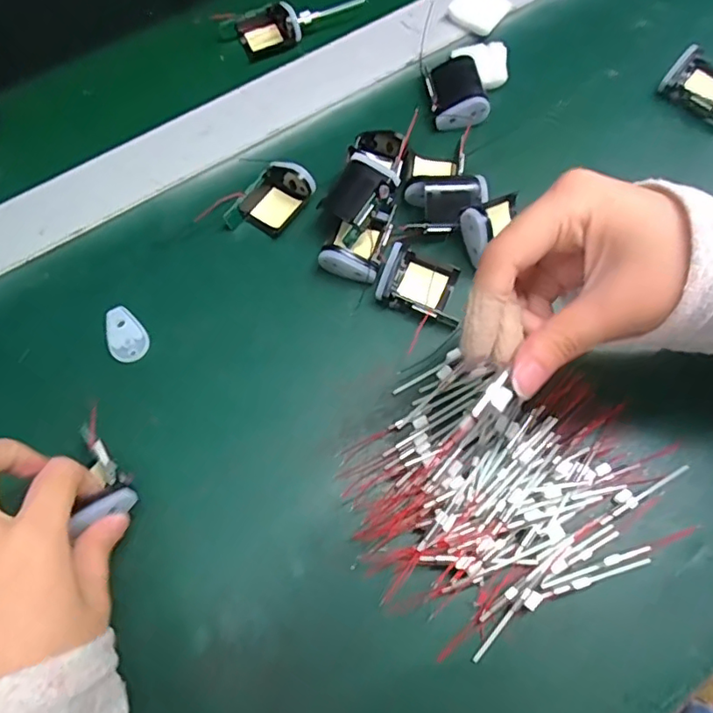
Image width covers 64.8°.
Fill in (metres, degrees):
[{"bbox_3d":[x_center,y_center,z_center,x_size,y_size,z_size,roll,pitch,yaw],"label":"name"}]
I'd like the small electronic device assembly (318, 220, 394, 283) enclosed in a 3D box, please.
[{"bbox_3d":[0.000,-0.066,0.343,0.034,0.025,0.035,20,70,8],"label":"small electronic device assembly"}]

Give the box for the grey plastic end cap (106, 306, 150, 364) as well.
[{"bbox_3d":[-0.136,-0.013,0.331,0.021,0.004,0.035,-22,70,-8],"label":"grey plastic end cap"}]

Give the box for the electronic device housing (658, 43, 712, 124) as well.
[{"bbox_3d":[0.244,-0.191,0.392,0.050,0.023,0.040,37,74,14],"label":"electronic device housing"}]

